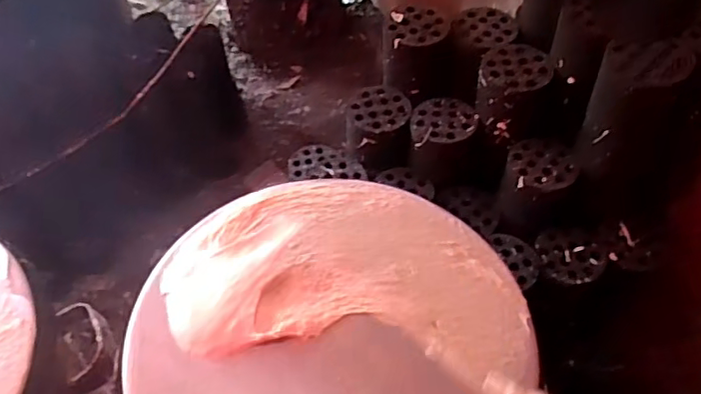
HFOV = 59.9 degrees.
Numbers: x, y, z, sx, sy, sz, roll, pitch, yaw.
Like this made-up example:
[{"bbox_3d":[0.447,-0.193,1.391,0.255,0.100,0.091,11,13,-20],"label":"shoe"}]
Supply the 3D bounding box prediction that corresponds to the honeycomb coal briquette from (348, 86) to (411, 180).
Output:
[{"bbox_3d":[0.042,-0.104,0.934,0.092,0.084,0.098,0,52,-2],"label":"honeycomb coal briquette"}]

